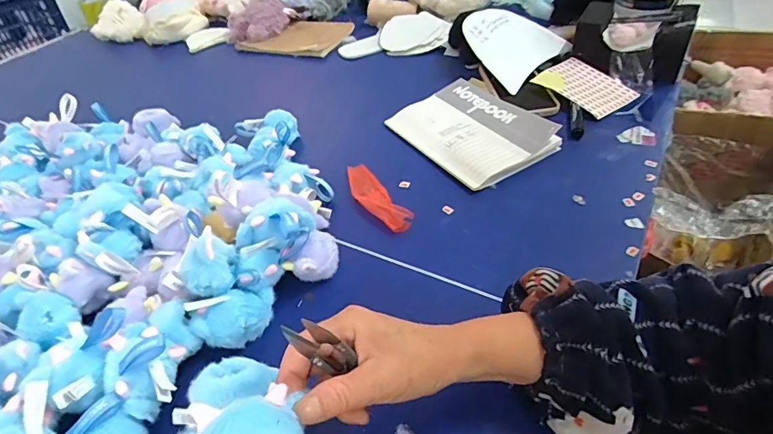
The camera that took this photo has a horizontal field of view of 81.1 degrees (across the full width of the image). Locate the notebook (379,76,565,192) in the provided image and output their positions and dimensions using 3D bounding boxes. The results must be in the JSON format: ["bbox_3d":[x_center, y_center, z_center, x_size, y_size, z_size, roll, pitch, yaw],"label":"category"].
[{"bbox_3d":[0.114,-0.116,0.606,0.143,0.033,0.194,-29,47,-21],"label":"notebook"}]

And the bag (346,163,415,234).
[{"bbox_3d":[-0.014,-0.026,0.537,0.037,0.011,0.135,-25,45,-18],"label":"bag"}]

